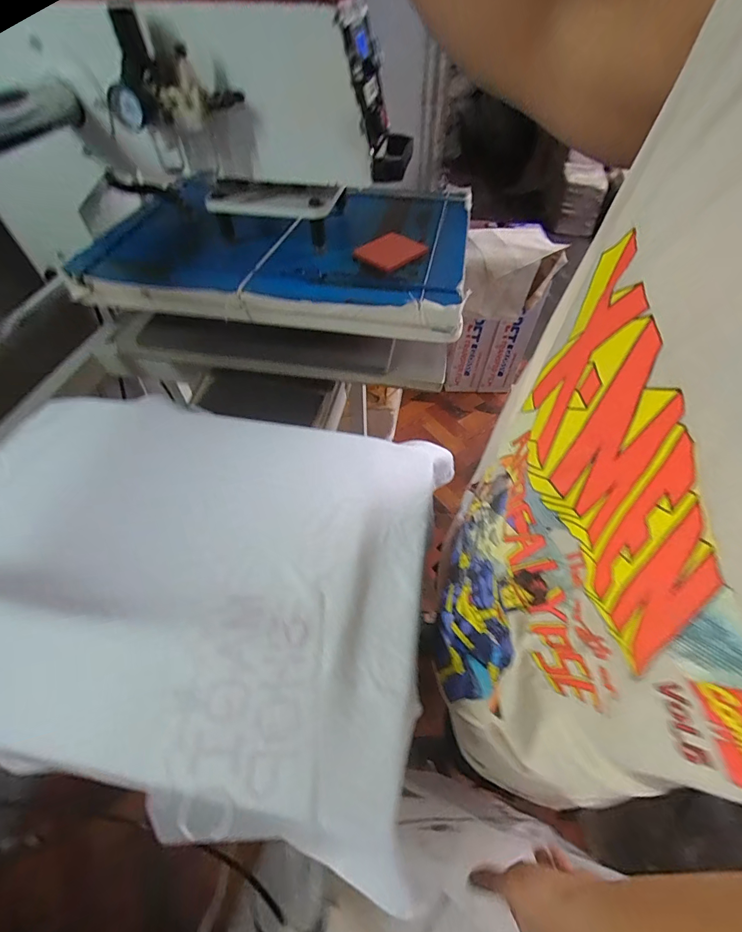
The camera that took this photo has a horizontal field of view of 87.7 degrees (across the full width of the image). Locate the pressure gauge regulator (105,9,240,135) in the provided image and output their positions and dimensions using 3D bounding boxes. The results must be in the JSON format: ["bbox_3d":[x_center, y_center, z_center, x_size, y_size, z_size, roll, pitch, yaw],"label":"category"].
[{"bbox_3d":[-0.216,-0.420,0.416,0.136,0.085,0.072,-18,56,-11],"label":"pressure gauge regulator"}]

